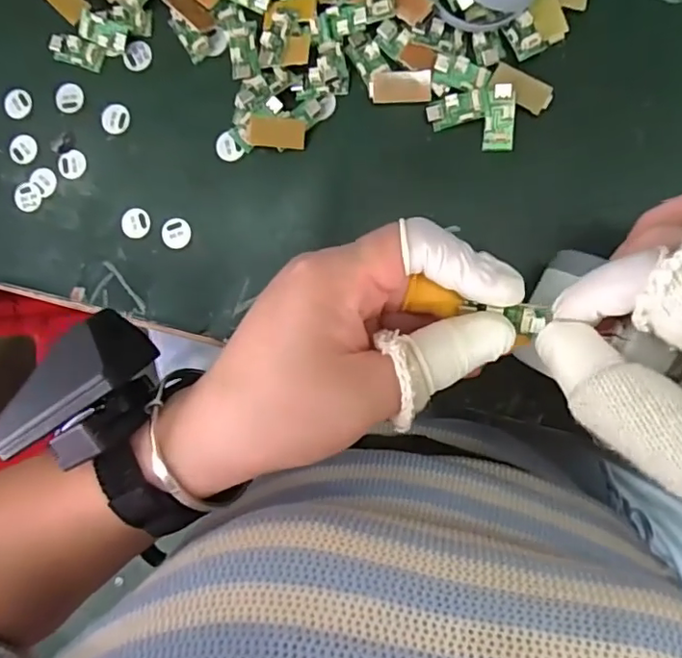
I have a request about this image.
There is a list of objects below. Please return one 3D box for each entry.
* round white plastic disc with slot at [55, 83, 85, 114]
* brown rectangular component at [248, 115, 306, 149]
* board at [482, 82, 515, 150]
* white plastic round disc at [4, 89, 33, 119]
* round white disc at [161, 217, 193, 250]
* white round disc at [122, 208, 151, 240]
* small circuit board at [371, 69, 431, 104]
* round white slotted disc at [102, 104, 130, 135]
[{"bbox_3d":[-0.162,-0.138,0.338,0.017,0.004,0.017,0,89,8],"label":"round white plastic disc with slot"},{"bbox_3d":[-0.035,-0.108,0.312,0.031,0.004,0.015,7,101,4],"label":"brown rectangular component"},{"bbox_3d":[0.084,-0.111,0.299,0.015,0.004,0.033,5,103,8],"label":"board"},{"bbox_3d":[-0.195,-0.136,0.343,0.016,0.004,0.017,0,89,8],"label":"white plastic round disc"},{"bbox_3d":[-0.096,-0.055,0.327,0.018,0.004,0.017,0,89,8],"label":"round white disc"},{"bbox_3d":[-0.119,-0.062,0.333,0.017,0.004,0.018,0,85,2],"label":"white round disc"},{"bbox_3d":[0.031,-0.128,0.300,0.032,0.005,0.015,-2,88,8],"label":"small circuit board"},{"bbox_3d":[-0.134,-0.125,0.337,0.016,0.004,0.017,0,89,8],"label":"round white slotted disc"}]

